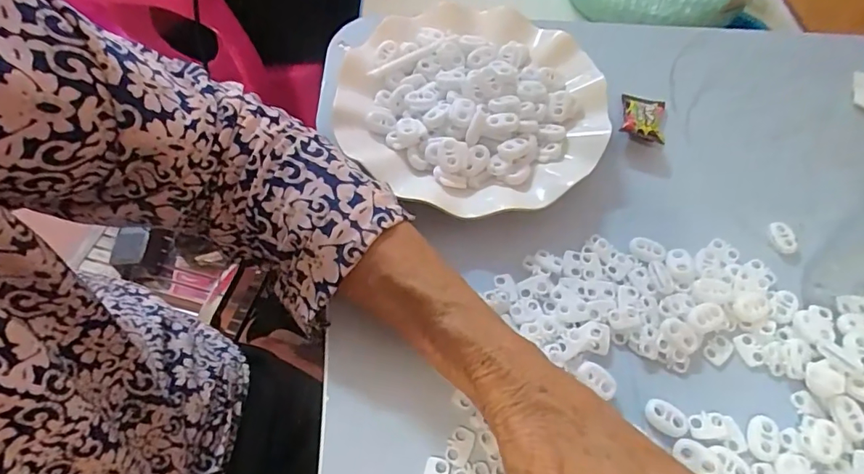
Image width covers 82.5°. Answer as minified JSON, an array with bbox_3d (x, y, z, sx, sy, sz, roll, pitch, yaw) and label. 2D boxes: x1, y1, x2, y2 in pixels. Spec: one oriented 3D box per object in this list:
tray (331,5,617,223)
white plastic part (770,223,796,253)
[{"bbox_3d":[0.025,-0.093,0.352,0.186,0.040,0.189,-15,59,-13],"label":"tray"},{"bbox_3d":[0.226,0.000,0.315,0.014,0.004,0.021,1,57,-3],"label":"white plastic part"}]

